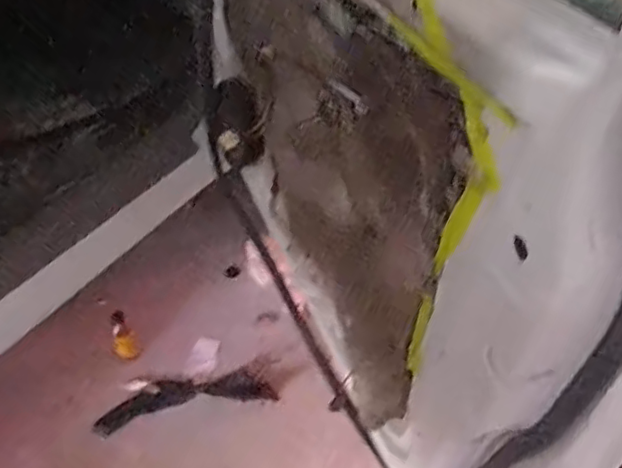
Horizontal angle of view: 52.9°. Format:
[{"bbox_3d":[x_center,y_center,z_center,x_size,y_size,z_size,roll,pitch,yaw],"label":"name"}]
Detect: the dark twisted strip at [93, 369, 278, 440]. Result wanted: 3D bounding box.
[{"bbox_3d":[-0.337,0.443,1.698,0.470,0.026,0.135,-9,45,-7],"label":"dark twisted strip"}]

